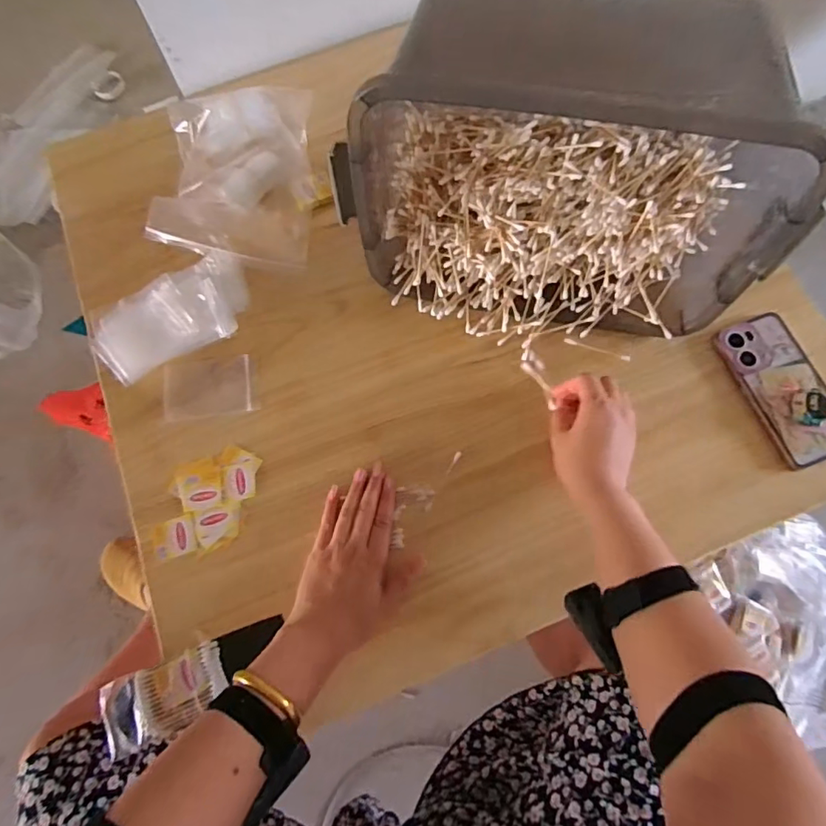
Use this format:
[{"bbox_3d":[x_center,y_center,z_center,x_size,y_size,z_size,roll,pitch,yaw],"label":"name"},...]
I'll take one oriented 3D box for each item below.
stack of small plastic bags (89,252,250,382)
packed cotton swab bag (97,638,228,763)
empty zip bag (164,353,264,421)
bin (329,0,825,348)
[{"bbox_3d":[-0.268,-0.111,0.584,0.178,0.022,0.100,-33,74,-9],"label":"stack of small plastic bags"},{"bbox_3d":[-0.229,0.263,0.478,0.113,0.013,0.062,-22,73,-5],"label":"packed cotton swab bag"},{"bbox_3d":[-0.223,-0.029,0.578,0.102,0.007,0.065,-7,83,-4],"label":"empty zip bag"},{"bbox_3d":[0.146,-0.221,0.503,0.393,0.239,0.236,16,73,6],"label":"bin"}]

